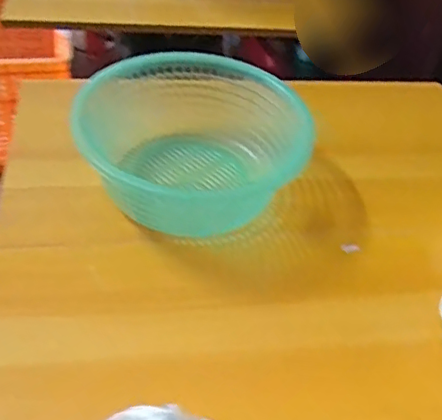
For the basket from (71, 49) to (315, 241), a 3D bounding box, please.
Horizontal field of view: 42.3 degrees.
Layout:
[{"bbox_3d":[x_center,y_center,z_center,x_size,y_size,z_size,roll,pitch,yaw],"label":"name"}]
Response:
[{"bbox_3d":[-0.034,-0.062,0.623,0.229,0.109,0.218,-6,46,-13],"label":"basket"}]

